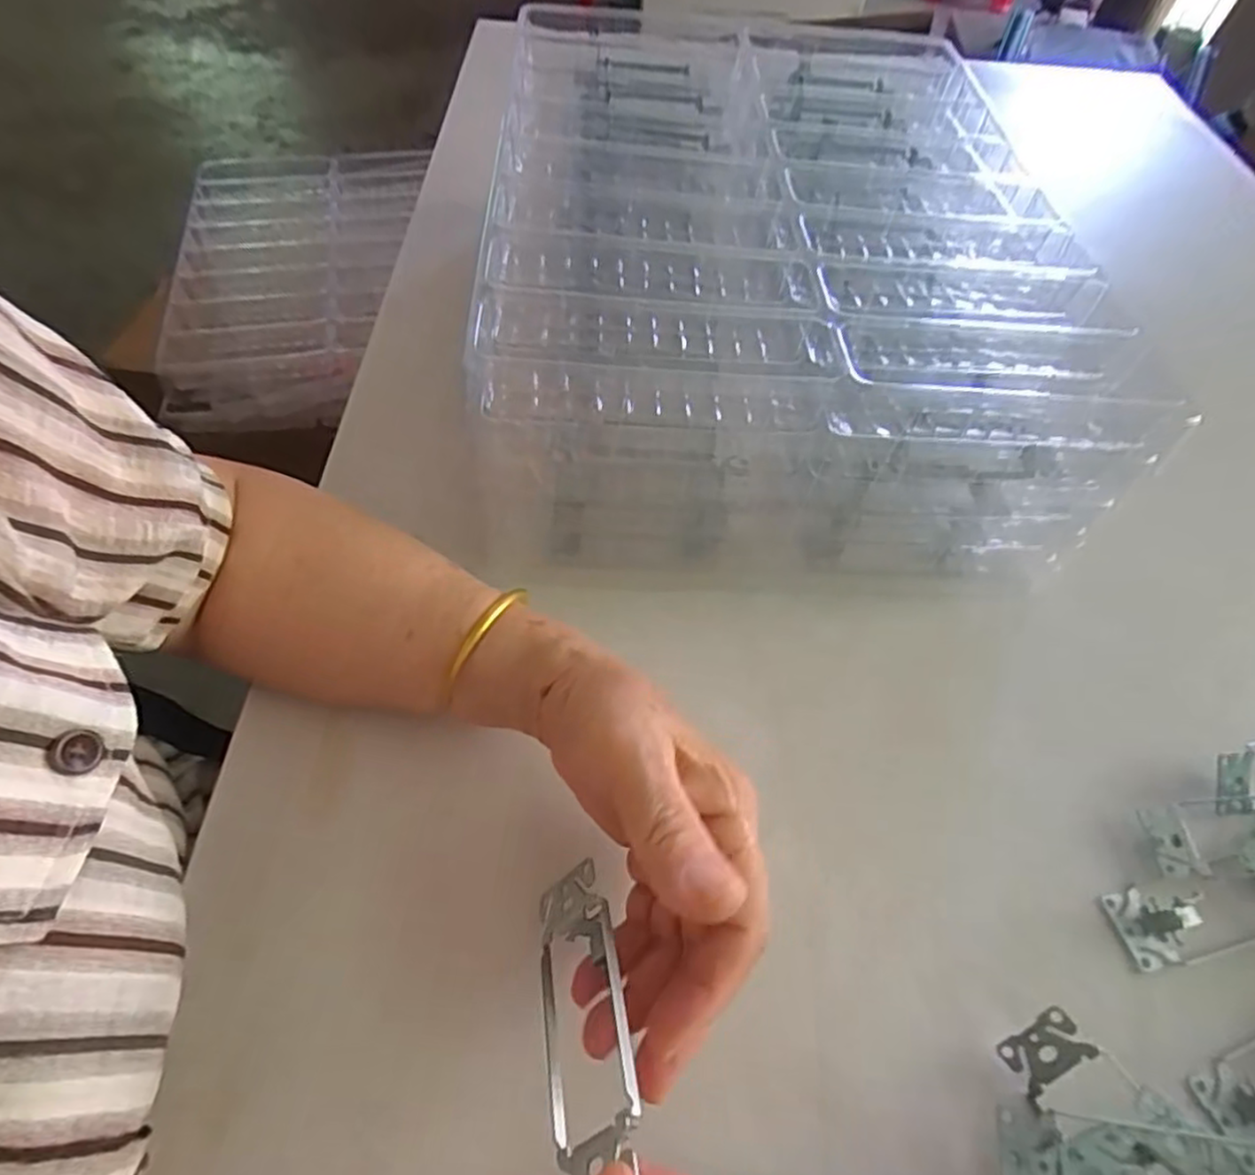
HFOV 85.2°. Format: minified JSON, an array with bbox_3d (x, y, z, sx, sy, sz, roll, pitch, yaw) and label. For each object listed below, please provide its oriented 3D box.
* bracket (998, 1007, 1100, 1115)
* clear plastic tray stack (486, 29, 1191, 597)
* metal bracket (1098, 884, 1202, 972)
[{"bbox_3d":[0.172,0.192,0.280,0.035,0.004,0.022,-46,61,10],"label":"bracket"},{"bbox_3d":[0.092,-0.215,0.480,0.328,0.139,0.425,2,56,-1],"label":"clear plastic tray stack"},{"bbox_3d":[0.243,0.153,0.311,0.028,0.020,0.033,-8,57,-8],"label":"metal bracket"}]

